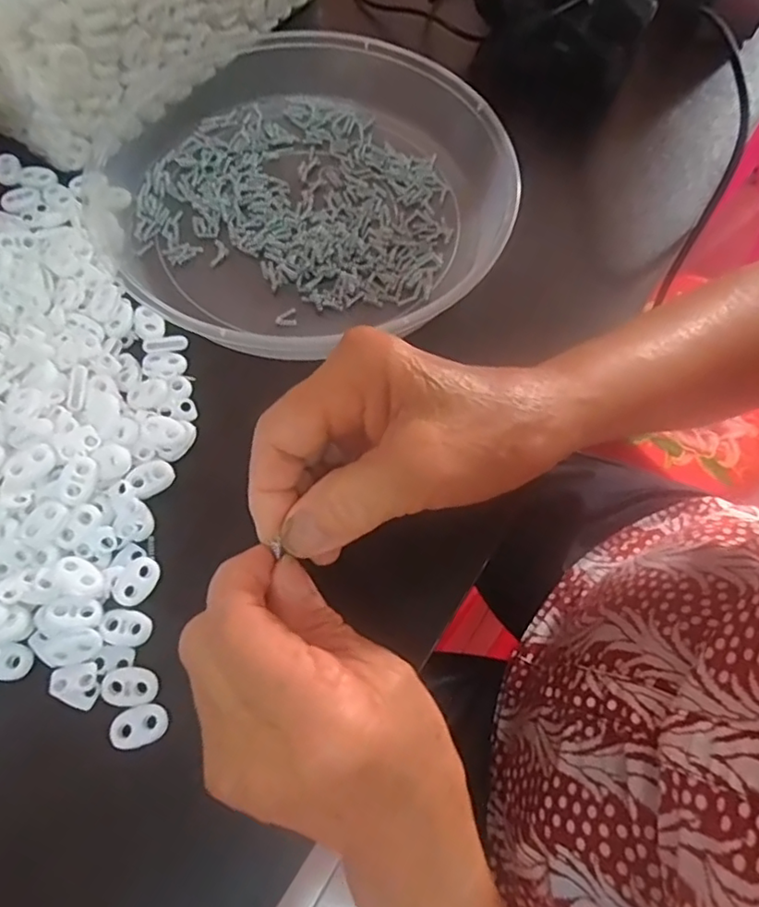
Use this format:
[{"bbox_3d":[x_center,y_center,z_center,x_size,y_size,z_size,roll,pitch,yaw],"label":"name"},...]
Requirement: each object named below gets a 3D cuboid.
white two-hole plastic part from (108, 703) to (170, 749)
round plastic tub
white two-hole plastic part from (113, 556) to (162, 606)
[{"bbox_3d":[-0.099,0.112,0.245,0.024,0.004,0.014,-15,67,-9],"label":"white two-hole plastic part"},{"bbox_3d":[-0.046,-0.158,0.347,0.223,0.035,0.238,1,65,-2],"label":"round plastic tub"},{"bbox_3d":[-0.110,0.057,0.266,0.017,0.004,0.022,24,67,9],"label":"white two-hole plastic part"}]

